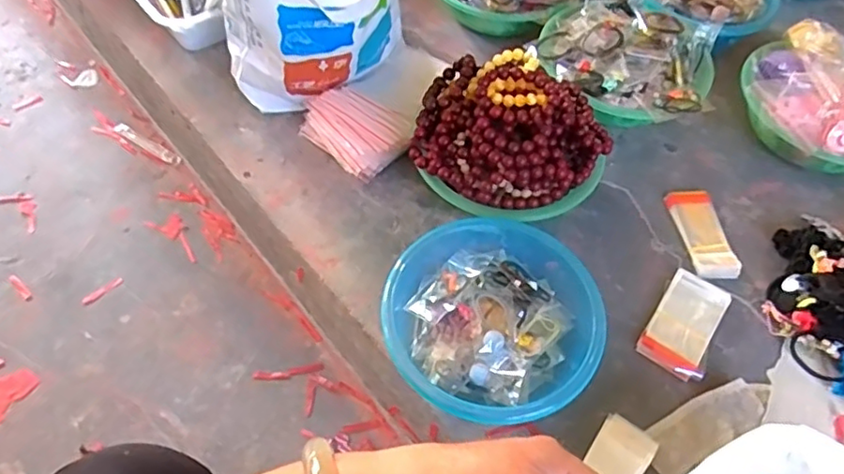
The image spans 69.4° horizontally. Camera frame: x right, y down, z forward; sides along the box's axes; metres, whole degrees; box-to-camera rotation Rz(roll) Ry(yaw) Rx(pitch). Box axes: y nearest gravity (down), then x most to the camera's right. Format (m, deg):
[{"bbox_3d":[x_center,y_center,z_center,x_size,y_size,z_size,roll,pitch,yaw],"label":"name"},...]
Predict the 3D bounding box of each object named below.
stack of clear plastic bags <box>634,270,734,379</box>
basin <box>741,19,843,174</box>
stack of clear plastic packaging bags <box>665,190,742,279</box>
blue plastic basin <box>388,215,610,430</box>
[{"bbox_3d":[0.301,0.100,0.697,0.070,0.019,0.124,29,59,15],"label":"stack of clear plastic bags"},{"bbox_3d":[0.563,-0.182,0.845,0.231,0.111,0.219,2,56,-3],"label":"basin"},{"bbox_3d":[0.356,-0.005,0.775,0.058,0.019,0.131,-3,57,-6],"label":"stack of clear plastic packaging bags"},{"bbox_3d":[0.073,0.084,0.660,0.223,0.082,0.230,9,56,3],"label":"blue plastic basin"}]

